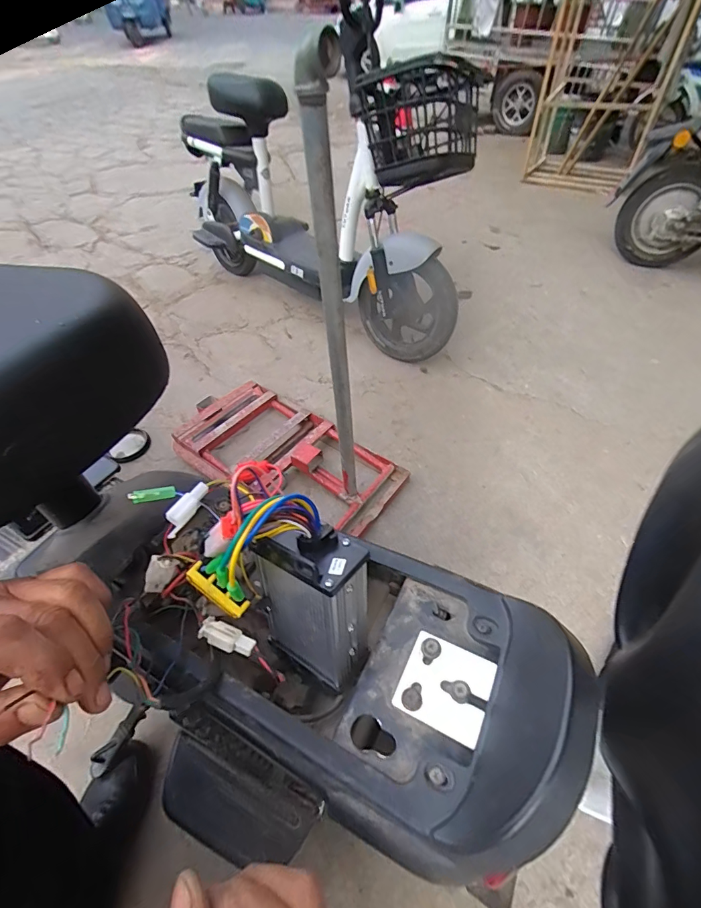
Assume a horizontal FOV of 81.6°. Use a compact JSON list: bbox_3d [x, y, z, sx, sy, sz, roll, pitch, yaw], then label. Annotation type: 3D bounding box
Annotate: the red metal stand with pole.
[{"bbox_3d":[-0.183,-0.248,0.850,0.573,0.845,0.298,34,59,29],"label":"red metal stand with pole"}]

